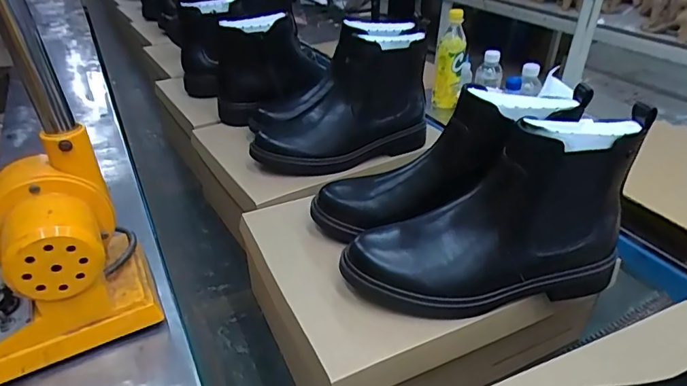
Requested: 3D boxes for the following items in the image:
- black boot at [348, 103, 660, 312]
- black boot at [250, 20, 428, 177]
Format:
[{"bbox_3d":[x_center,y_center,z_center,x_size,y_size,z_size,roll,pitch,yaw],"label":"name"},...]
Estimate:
[{"bbox_3d":[0.129,0.022,0.441,0.251,0.164,0.103,-6,32,-10],"label":"black boot"},{"bbox_3d":[-0.012,-0.138,0.679,0.252,0.158,0.132,-15,35,-24],"label":"black boot"}]

